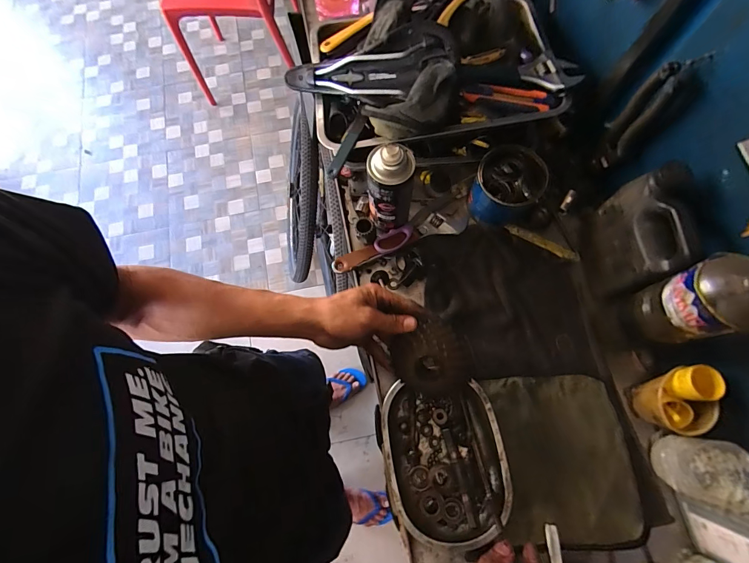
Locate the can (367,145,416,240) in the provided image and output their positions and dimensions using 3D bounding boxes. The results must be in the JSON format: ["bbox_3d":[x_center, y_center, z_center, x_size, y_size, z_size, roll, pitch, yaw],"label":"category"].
[{"bbox_3d":[0.023,-0.136,0.524,0.065,0.174,0.067,8,74,4],"label":"can"}]

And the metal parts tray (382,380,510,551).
[{"bbox_3d":[0.095,0.245,0.490,0.151,0.034,0.196,-6,73,0],"label":"metal parts tray"}]

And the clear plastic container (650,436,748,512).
[{"bbox_3d":[0.407,0.236,0.452,0.064,0.091,0.073,8,74,4],"label":"clear plastic container"}]

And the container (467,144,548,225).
[{"bbox_3d":[0.202,-0.143,0.562,0.095,0.089,0.104,0,73,1],"label":"container"}]

